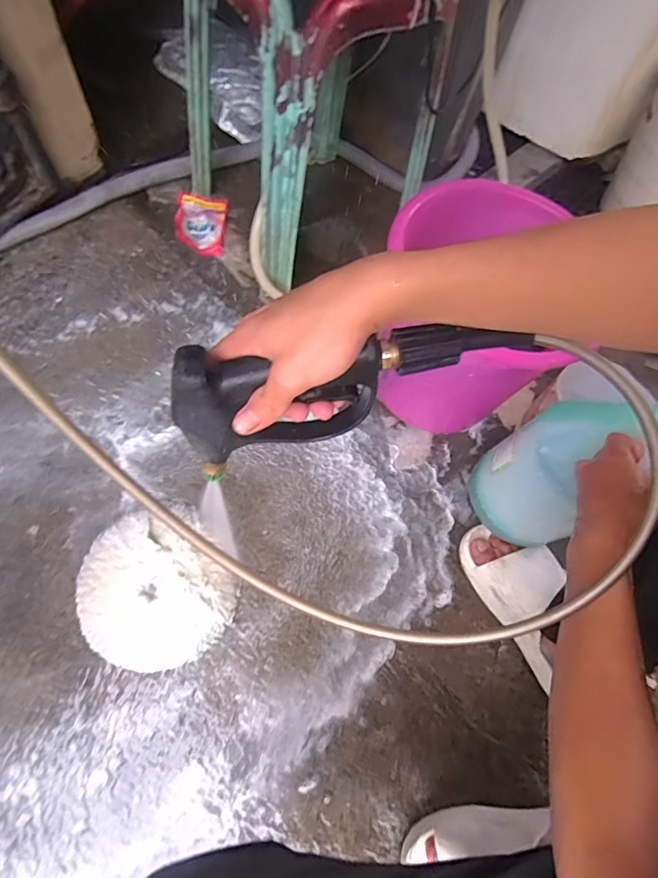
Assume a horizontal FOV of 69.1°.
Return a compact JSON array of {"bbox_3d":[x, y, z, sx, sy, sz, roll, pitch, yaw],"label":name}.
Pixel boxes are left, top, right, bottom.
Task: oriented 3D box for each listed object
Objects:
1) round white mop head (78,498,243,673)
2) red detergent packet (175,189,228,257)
[{"bbox_3d":[-0.240,0.206,0.661,0.199,0.043,0.207,1,70,-2],"label":"round white mop head"},{"bbox_3d":[-0.242,-0.407,0.903,0.092,0.018,0.146,1,70,-1],"label":"red detergent packet"}]

